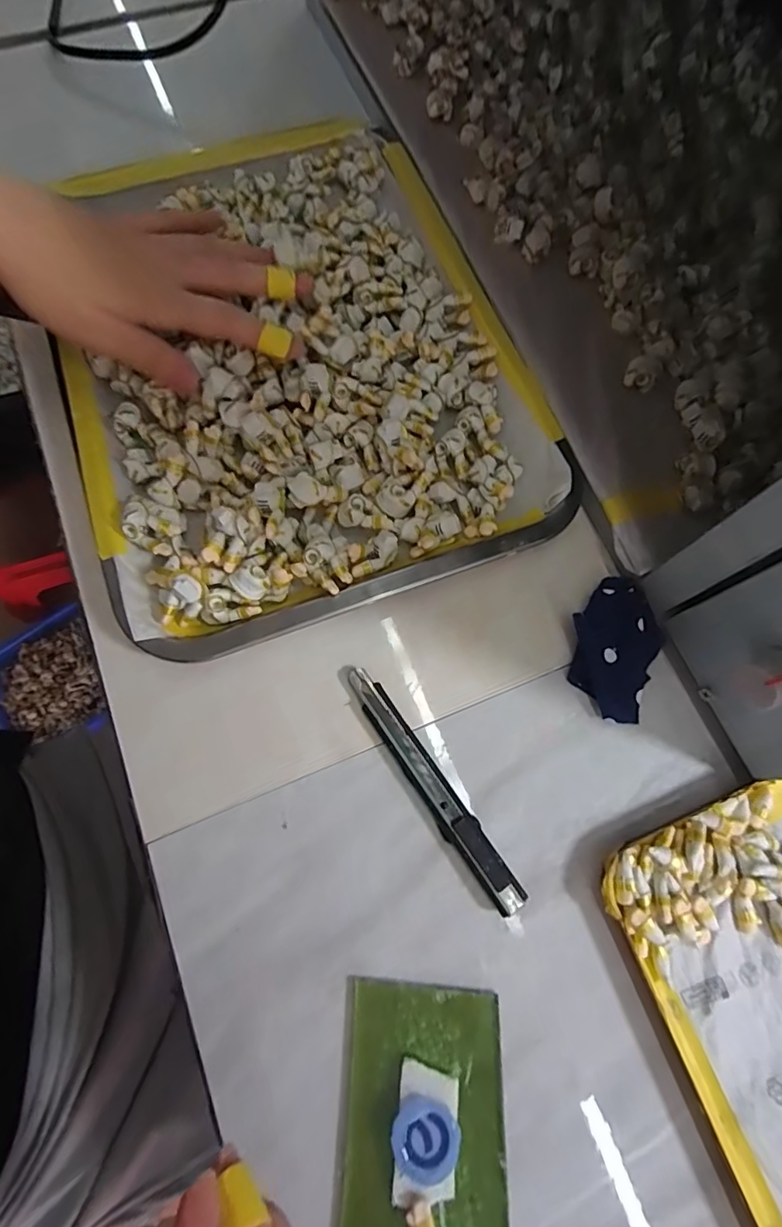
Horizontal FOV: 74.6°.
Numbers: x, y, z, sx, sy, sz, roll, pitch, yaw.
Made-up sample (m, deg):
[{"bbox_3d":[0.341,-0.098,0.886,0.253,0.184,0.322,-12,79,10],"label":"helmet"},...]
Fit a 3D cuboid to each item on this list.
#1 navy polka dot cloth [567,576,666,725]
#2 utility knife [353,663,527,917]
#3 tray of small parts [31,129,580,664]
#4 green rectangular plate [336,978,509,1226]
[{"bbox_3d":[0.119,0.018,0.276,0.043,0.009,0.074,21,77,5],"label":"navy polka dot cloth"},{"bbox_3d":[0.019,0.083,0.250,0.015,0.012,0.132,-34,77,-11],"label":"utility knife"},{"bbox_3d":[-0.066,-0.159,0.306,0.260,0.035,0.339,-21,77,-5],"label":"tray of small parts"},{"bbox_3d":[0.013,0.216,0.211,0.067,0.010,0.103,3,72,2],"label":"green rectangular plate"}]

